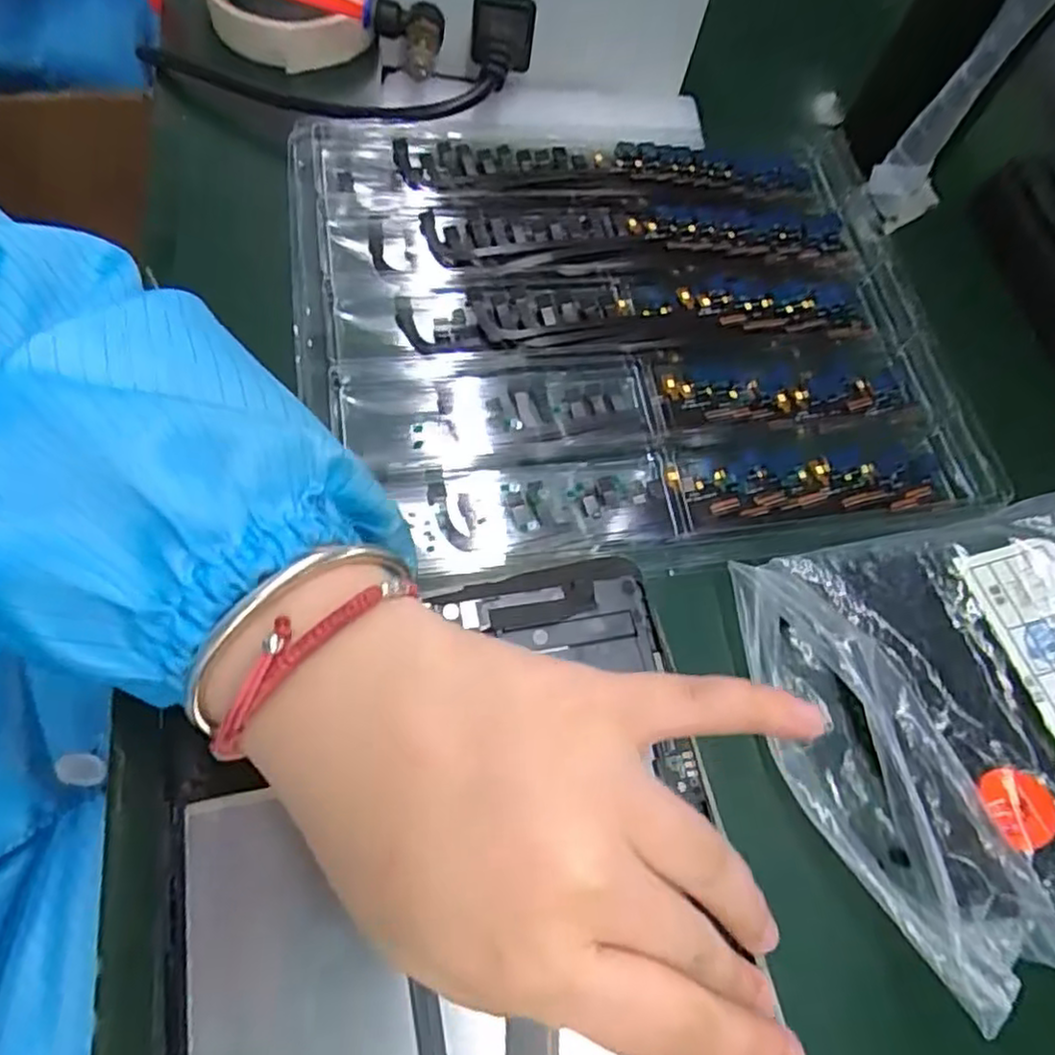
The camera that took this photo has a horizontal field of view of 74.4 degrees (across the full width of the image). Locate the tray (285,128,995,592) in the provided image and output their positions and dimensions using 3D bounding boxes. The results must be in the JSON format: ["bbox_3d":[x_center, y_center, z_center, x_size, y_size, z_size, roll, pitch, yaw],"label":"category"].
[{"bbox_3d":[0.042,-0.083,0.282,0.258,0.022,0.202,-3,67,-11],"label":"tray"}]

